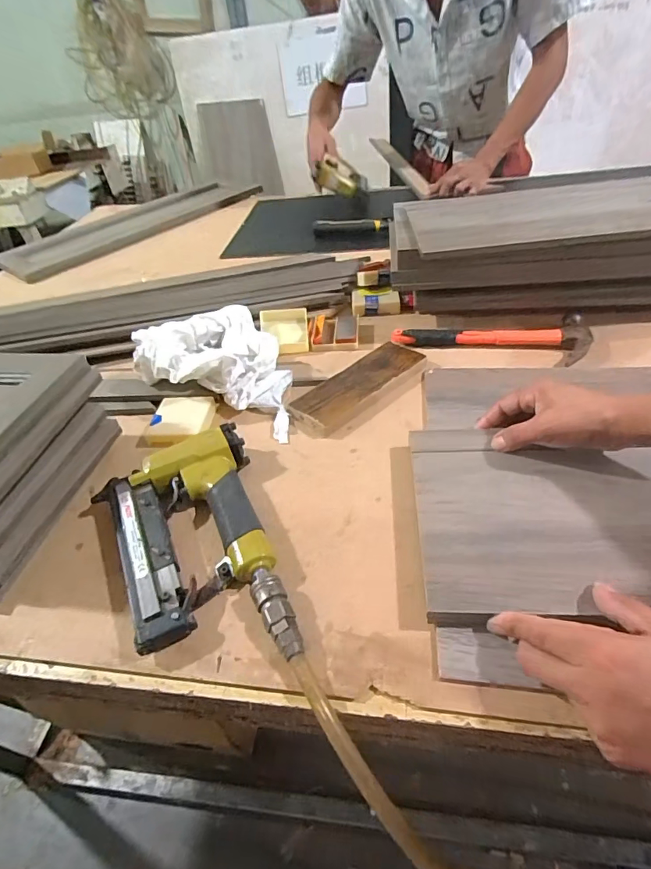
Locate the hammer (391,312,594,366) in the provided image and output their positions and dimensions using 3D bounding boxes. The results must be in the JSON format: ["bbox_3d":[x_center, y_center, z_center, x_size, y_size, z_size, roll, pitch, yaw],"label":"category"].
[{"bbox_3d":[0.218,-0.137,0.592,0.242,0.021,0.095,7,45,16],"label":"hammer"}]

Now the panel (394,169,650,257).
[{"bbox_3d":[0.461,-0.319,0.584,0.696,0.017,0.214,-3,43,5],"label":"panel"}]

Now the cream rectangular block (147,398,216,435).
[{"bbox_3d":[-0.169,-0.018,0.527,0.069,0.019,0.064,-1,43,7],"label":"cream rectangular block"}]

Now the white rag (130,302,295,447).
[{"bbox_3d":[-0.124,-0.103,0.560,0.228,0.076,0.163,13,47,21],"label":"white rag"}]

